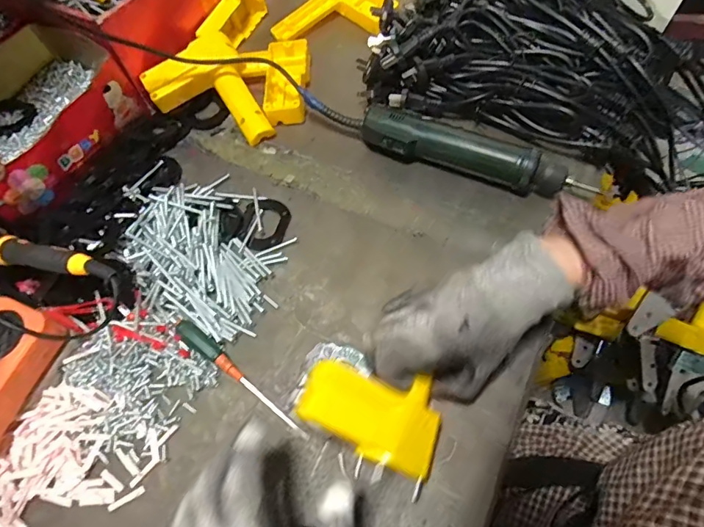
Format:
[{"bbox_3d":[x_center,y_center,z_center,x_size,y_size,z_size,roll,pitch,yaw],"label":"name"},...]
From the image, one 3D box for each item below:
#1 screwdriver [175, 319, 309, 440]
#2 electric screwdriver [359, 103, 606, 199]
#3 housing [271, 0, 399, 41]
[{"bbox_3d":[-0.094,0.095,0.373,0.145,0.020,0.015,33,69,18],"label":"screwdriver"},{"bbox_3d":[0.126,-0.114,0.462,0.242,0.039,0.046,21,66,13],"label":"electric screwdriver"},{"bbox_3d":[-0.020,-0.345,0.591,0.153,0.032,0.119,7,63,7],"label":"housing"}]

